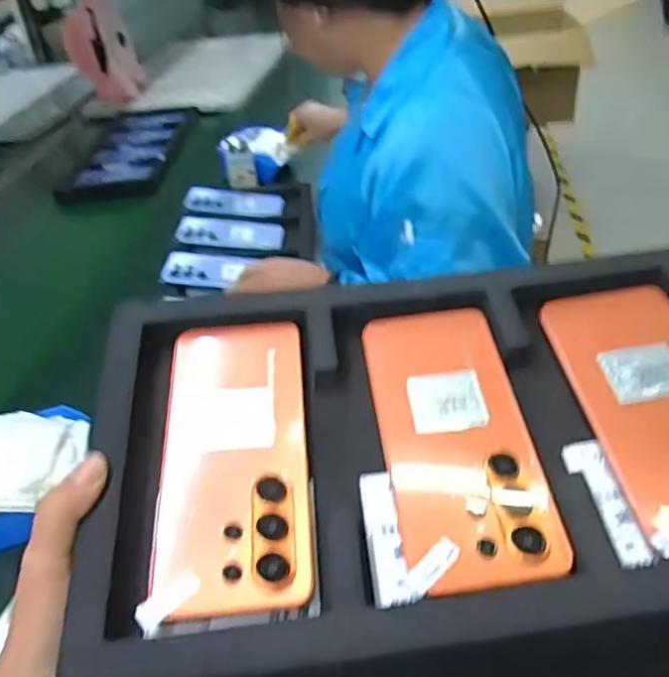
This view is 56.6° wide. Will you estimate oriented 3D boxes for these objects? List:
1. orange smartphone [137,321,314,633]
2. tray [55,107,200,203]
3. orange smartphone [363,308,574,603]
[{"bbox_3d":[-0.053,0.060,0.342,0.078,0.013,0.172,-5,53,3],"label":"orange smartphone"},{"bbox_3d":[-0.452,-0.448,1.443,0.217,0.058,0.416,2,46,10],"label":"tray"},{"bbox_3d":[0.065,0.050,0.340,0.077,0.005,0.168,-7,49,0],"label":"orange smartphone"}]

